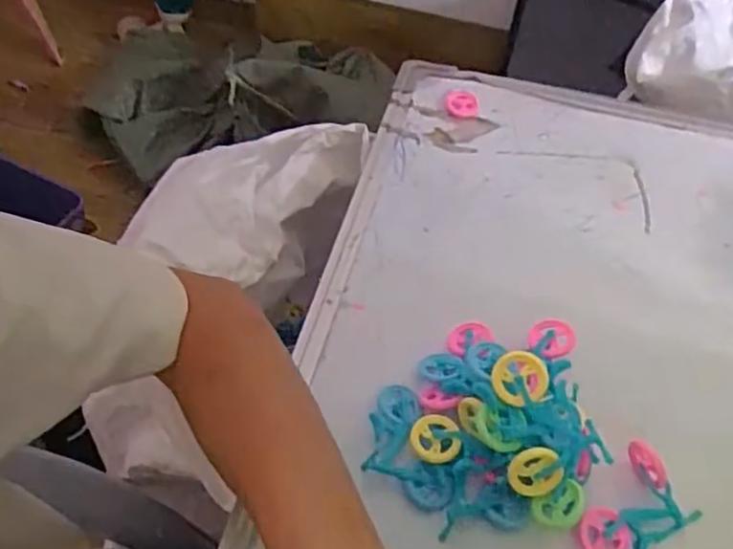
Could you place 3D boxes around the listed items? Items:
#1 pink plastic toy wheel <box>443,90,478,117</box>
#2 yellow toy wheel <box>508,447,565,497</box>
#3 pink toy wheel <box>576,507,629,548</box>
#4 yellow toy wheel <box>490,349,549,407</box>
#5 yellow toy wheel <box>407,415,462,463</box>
[{"bbox_3d":[0.085,-0.155,0.634,0.030,0.008,0.028,9,49,5],"label":"pink plastic toy wheel"},{"bbox_3d":[0.090,0.106,0.379,0.029,0.029,0.004,-7,17,11],"label":"yellow toy wheel"},{"bbox_3d":[0.132,0.146,0.394,0.029,0.005,0.029,2,74,-5],"label":"pink toy wheel"},{"bbox_3d":[0.084,0.057,0.388,0.031,0.030,0.005,-10,1,24],"label":"yellow toy wheel"},{"bbox_3d":[0.039,0.095,0.412,0.030,0.004,0.028,-6,60,11],"label":"yellow toy wheel"}]

